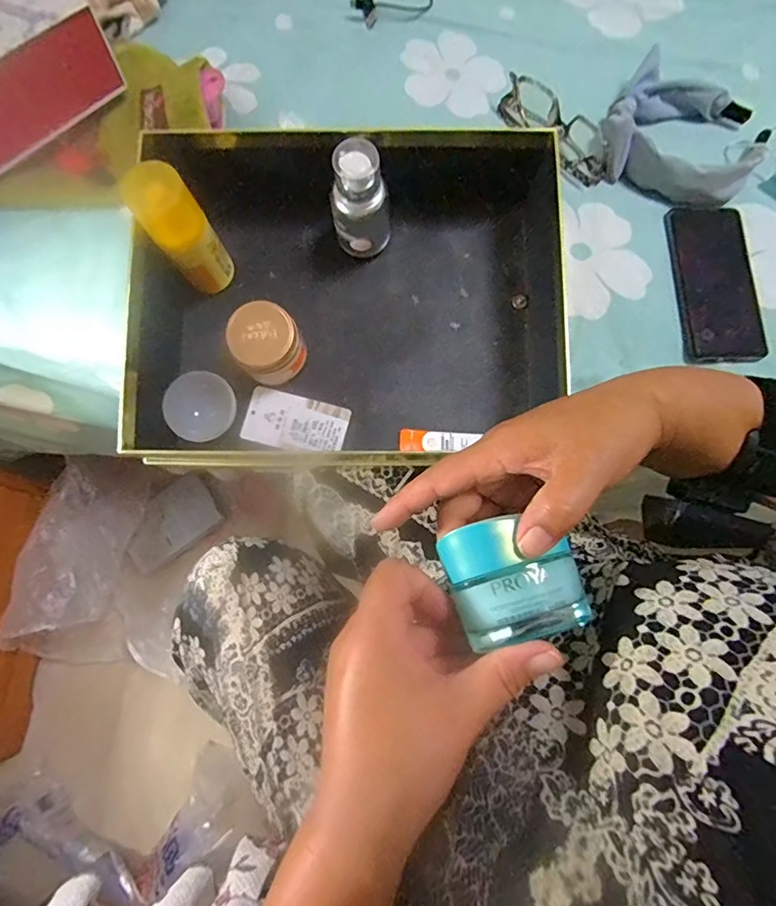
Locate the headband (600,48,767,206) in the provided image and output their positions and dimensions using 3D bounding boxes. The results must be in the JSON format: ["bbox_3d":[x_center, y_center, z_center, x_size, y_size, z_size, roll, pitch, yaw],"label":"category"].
[{"bbox_3d":[0.290,-0.313,0.489,0.145,0.036,0.141,30,78,7],"label":"headband"}]

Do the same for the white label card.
[{"bbox_3d":[-0.082,-0.026,0.448,0.090,0.004,0.048,14,84,3],"label":"white label card"}]

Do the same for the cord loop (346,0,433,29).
[{"bbox_3d":[0.000,-0.514,0.551,0.099,0.016,0.082,-12,77,-3],"label":"cord loop"}]

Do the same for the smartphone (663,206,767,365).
[{"bbox_3d":[0.309,-0.160,0.471,0.081,0.016,0.155,-2,77,-1],"label":"smartphone"}]

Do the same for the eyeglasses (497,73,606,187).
[{"bbox_3d":[0.166,-0.324,0.494,0.037,0.030,0.132,-42,80,-9],"label":"eyeglasses"}]

